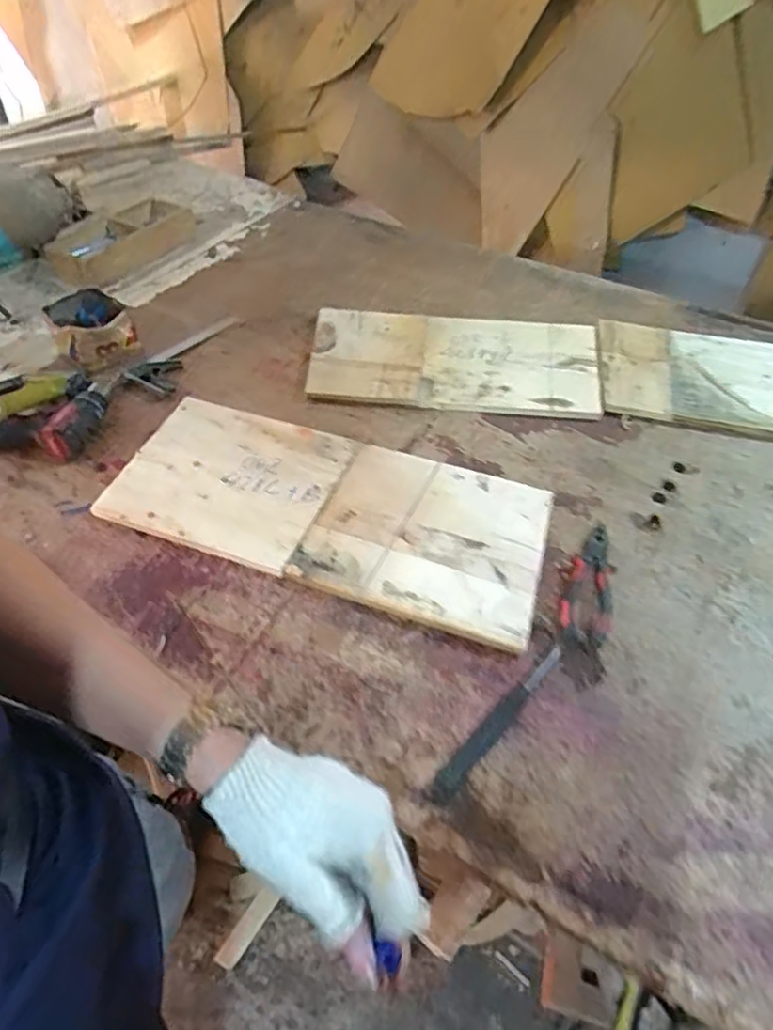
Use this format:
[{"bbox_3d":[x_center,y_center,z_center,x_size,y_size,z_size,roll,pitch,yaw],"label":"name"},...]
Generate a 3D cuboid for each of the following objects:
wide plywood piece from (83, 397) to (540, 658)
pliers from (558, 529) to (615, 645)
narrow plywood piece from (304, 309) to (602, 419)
[{"bbox_3d":[-0.083,-0.015,0.846,0.581,0.016,0.255,16,55,15],"label":"wide plywood piece"},{"bbox_3d":[0.240,0.082,0.741,0.056,0.019,0.168,14,55,14],"label":"pliers"},{"bbox_3d":[0.104,-0.269,1.074,0.487,0.015,0.260,10,49,8],"label":"narrow plywood piece"}]

